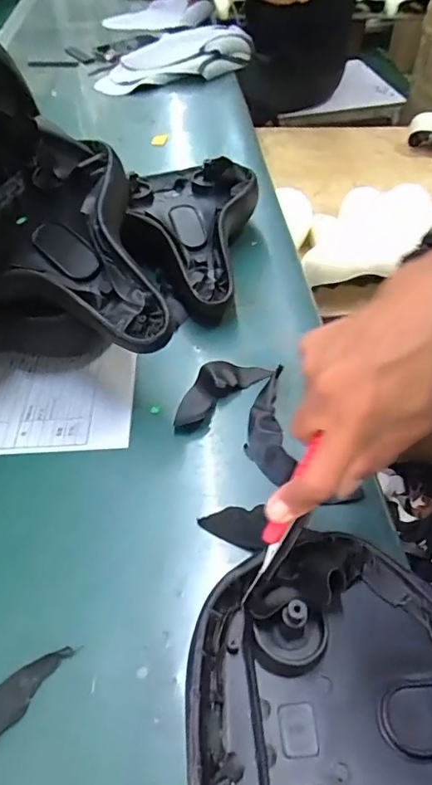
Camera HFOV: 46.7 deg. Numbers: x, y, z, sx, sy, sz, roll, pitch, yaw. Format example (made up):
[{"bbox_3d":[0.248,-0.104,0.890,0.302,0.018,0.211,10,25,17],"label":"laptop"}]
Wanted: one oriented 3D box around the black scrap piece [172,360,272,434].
[{"bbox_3d":[-0.001,-0.002,0.445,0.100,0.018,0.043,-38,59,-26],"label":"black scrap piece"}]

